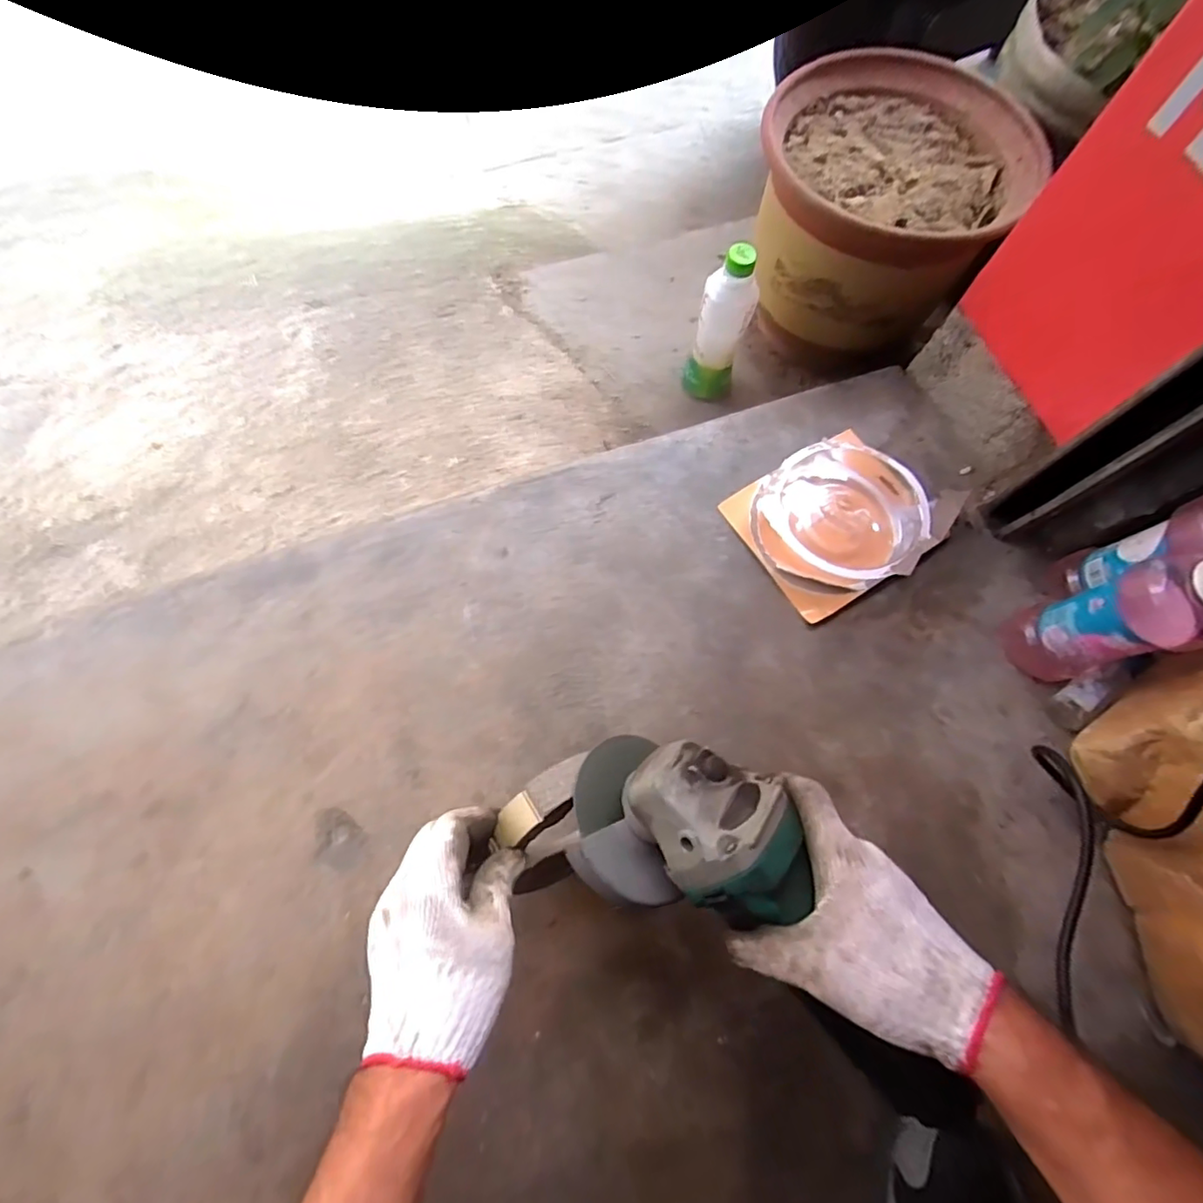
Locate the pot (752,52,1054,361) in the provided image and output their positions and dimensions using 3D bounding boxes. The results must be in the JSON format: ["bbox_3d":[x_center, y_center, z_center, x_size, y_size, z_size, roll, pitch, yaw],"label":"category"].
[{"bbox_3d":[0.305,-0.440,0.694,0.254,0.207,0.259,1,72,-2],"label":"pot"}]

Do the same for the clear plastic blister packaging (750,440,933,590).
[{"bbox_3d":[0.234,-0.084,0.570,0.162,0.042,0.148,-28,73,-10],"label":"clear plastic blister packaging"}]

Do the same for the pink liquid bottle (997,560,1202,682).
[{"bbox_3d":[0.416,0.014,0.465,0.057,0.186,0.070,-11,71,-5],"label":"pink liquid bottle"}]

